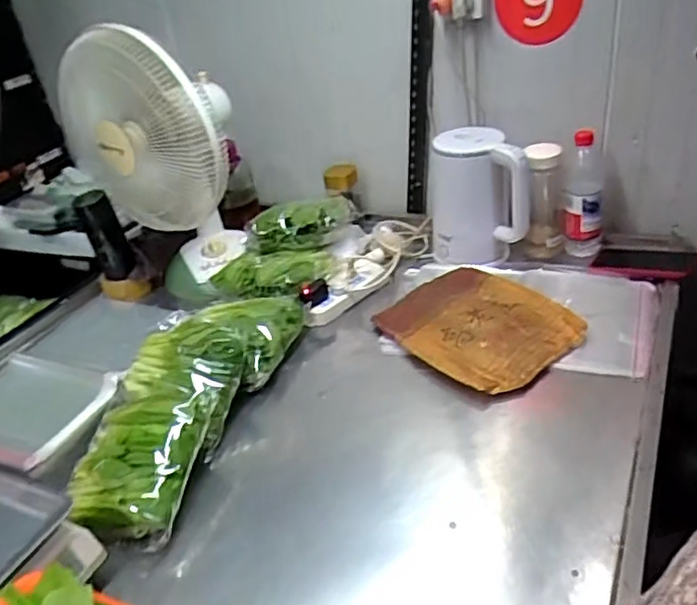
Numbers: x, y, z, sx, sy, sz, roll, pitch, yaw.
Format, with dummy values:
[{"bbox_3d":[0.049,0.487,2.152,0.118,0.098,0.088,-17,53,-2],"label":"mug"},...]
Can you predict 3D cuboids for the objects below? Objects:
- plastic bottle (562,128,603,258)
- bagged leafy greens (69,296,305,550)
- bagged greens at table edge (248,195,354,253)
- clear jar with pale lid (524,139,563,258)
[{"bbox_3d":[0.421,-0.191,1.091,0.072,0.217,0.062,5,33,21],"label":"plastic bottle"},{"bbox_3d":[-0.237,0.127,0.893,0.189,0.123,0.437,5,33,20],"label":"bagged leafy greens"},{"bbox_3d":[-0.092,-0.154,1.184,0.217,0.069,0.117,-11,31,-5],"label":"bagged greens at table edge"},{"bbox_3d":[0.353,-0.176,1.096,0.065,0.210,0.069,5,33,21],"label":"clear jar with pale lid"}]

